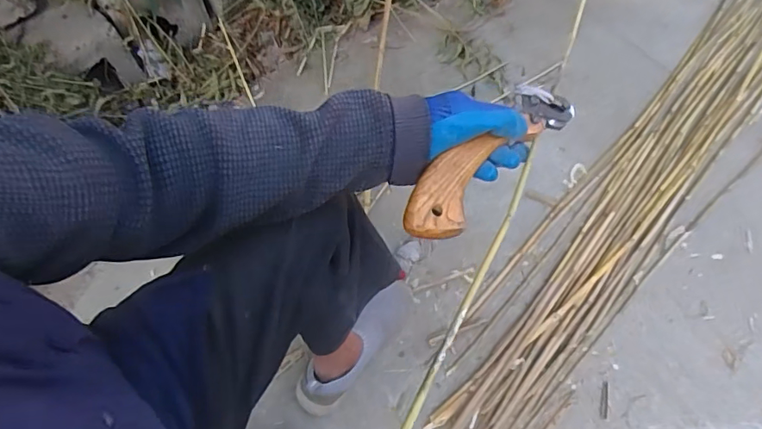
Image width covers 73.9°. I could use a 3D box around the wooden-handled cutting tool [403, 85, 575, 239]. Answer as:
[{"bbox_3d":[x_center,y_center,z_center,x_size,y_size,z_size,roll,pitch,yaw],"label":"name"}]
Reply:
[{"bbox_3d":[0.102,-0.053,0.464,0.056,0.027,0.223,41,61,19],"label":"wooden-handled cutting tool"}]

